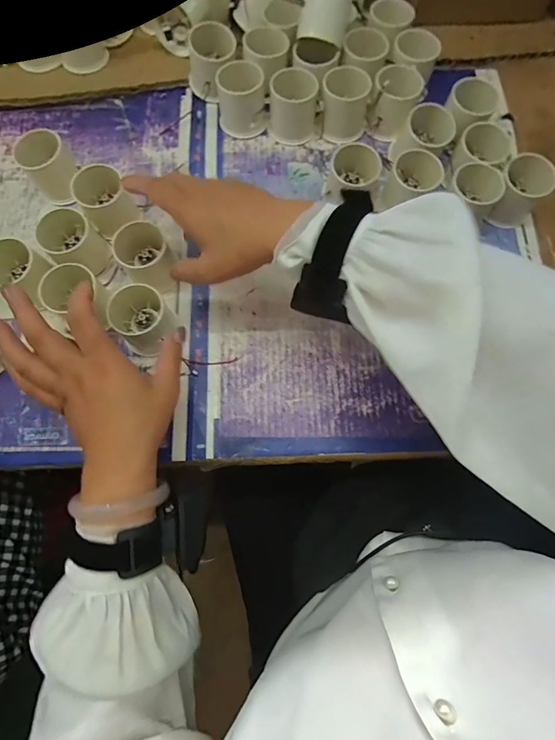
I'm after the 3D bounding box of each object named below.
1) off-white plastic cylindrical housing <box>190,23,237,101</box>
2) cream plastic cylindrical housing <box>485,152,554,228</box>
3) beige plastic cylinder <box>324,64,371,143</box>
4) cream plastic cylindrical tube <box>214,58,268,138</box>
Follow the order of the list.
[{"bbox_3d":[-0.075,-0.353,0.424,0.047,0.050,0.054,29,77,6],"label":"off-white plastic cylindrical housing"},{"bbox_3d":[0.260,-0.190,0.397,0.051,0.058,0.056,0,76,-1],"label":"cream plastic cylindrical housing"},{"bbox_3d":[0.077,-0.298,0.415,0.055,0.053,0.068,7,76,0],"label":"beige plastic cylinder"},{"bbox_3d":[-0.039,-0.298,0.412,0.052,0.055,0.050,0,76,-1],"label":"cream plastic cylindrical tube"}]

